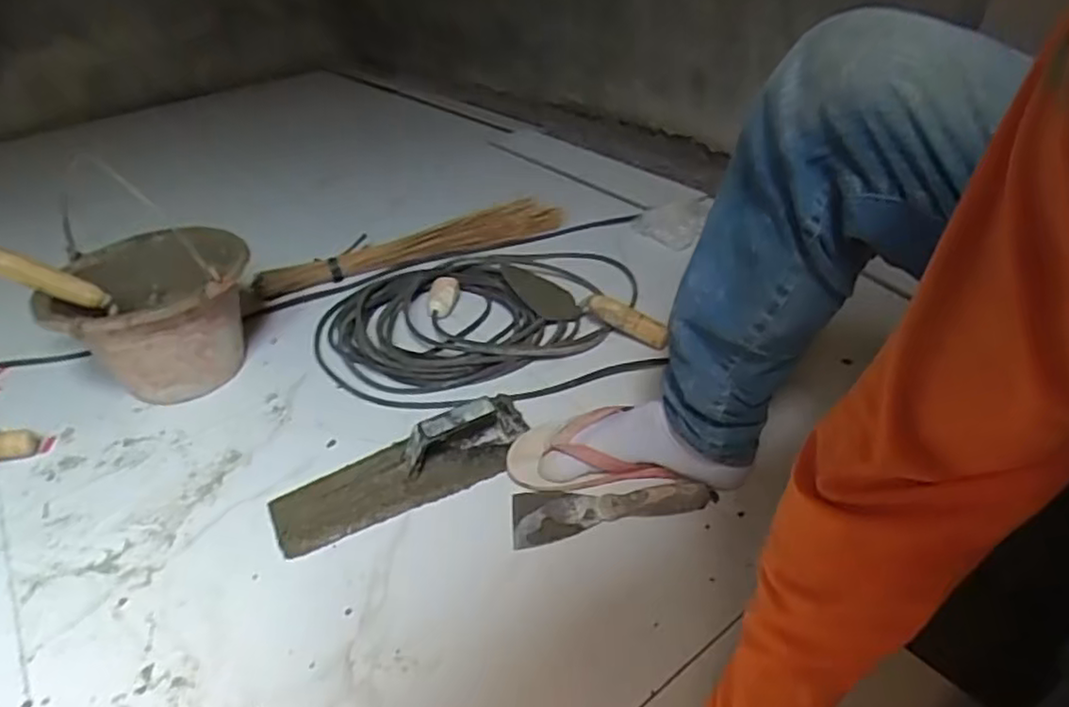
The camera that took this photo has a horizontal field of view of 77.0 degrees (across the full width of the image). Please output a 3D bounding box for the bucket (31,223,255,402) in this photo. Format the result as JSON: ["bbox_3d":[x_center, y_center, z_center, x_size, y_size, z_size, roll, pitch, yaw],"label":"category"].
[{"bbox_3d":[-0.507,-0.050,0.925,0.234,0.168,0.265,-27,41,-26],"label":"bucket"}]

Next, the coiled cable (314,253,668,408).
[{"bbox_3d":[-0.080,-0.065,0.992,0.473,0.034,0.383,-7,36,-1],"label":"coiled cable"}]

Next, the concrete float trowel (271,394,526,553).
[{"bbox_3d":[-0.143,0.113,0.746,0.293,0.051,0.111,-21,38,-19],"label":"concrete float trowel"}]

